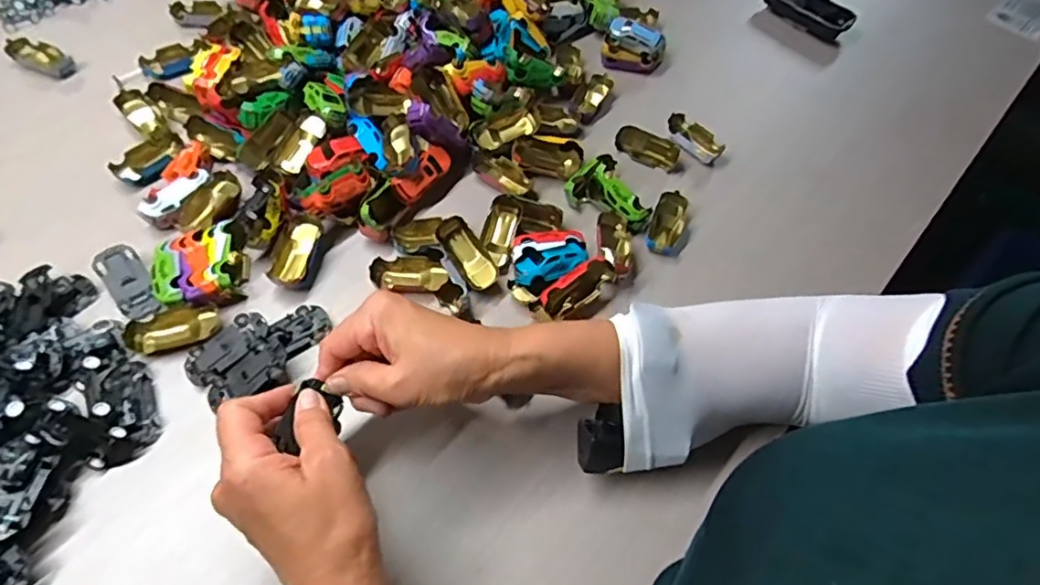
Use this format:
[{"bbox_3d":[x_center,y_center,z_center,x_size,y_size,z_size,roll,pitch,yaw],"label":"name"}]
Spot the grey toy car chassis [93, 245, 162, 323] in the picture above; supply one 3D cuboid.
[{"bbox_3d":[-0.311,-0.007,0.462,0.029,0.012,0.072,-34,66,-24],"label":"grey toy car chassis"}]

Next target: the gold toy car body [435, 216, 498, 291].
[{"bbox_3d":[-0.044,-0.034,0.492,0.028,0.016,0.066,-33,85,-23],"label":"gold toy car body"}]

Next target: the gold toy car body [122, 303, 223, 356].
[{"bbox_3d":[-0.266,0.027,0.445,0.066,0.013,0.033,-11,59,-12],"label":"gold toy car body"}]

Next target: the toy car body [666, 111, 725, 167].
[{"bbox_3d":[0.180,-0.160,0.606,0.032,0.017,0.064,-34,66,-24],"label":"toy car body"}]

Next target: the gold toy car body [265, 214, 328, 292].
[{"bbox_3d":[-0.185,-0.033,0.486,0.036,0.018,0.062,15,57,5],"label":"gold toy car body"}]

